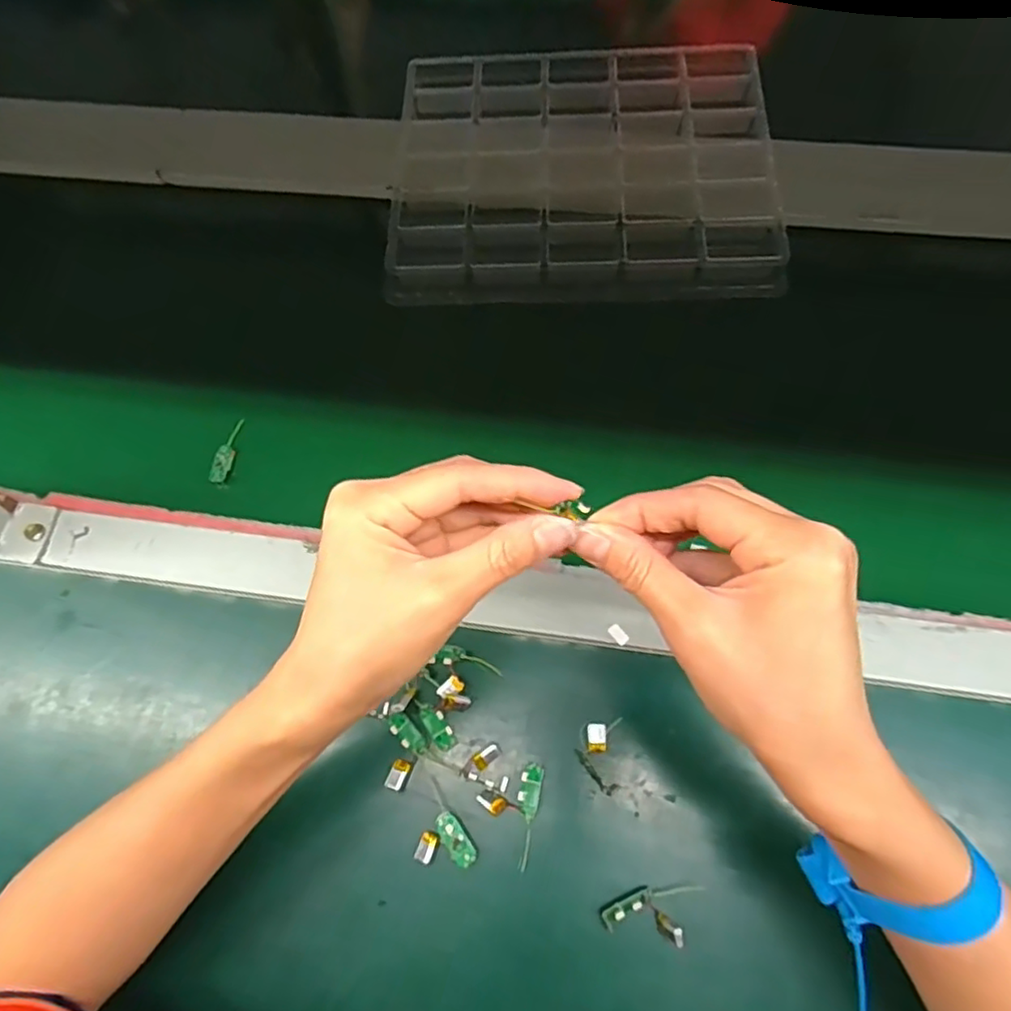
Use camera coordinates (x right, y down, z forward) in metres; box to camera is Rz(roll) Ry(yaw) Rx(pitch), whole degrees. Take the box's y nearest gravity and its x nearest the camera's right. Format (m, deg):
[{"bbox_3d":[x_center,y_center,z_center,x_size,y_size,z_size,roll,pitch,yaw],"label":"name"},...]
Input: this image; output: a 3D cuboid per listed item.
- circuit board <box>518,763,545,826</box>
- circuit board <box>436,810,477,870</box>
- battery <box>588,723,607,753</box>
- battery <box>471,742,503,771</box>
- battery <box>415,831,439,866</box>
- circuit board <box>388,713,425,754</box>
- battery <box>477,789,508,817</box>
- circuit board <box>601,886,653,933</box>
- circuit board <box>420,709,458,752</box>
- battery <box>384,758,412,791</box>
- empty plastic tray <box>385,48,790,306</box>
[{"bbox_3d":[0.013,0.157,0.353,0.012,0.004,0.029,12,70,7],"label":"circuit board"},{"bbox_3d":[-0.026,0.178,0.341,0.012,0.007,0.030,-34,82,-12],"label":"circuit board"},{"bbox_3d":[0.052,0.130,0.360,0.010,0.004,0.016,1,66,4],"label":"battery"},{"bbox_3d":[-0.010,0.140,0.360,0.017,0.004,0.009,-39,70,-13],"label":"battery"},{"bbox_3d":[-0.042,0.183,0.345,0.010,0.004,0.016,20,69,11],"label":"battery"},{"bbox_3d":[-0.056,0.130,0.366,0.026,0.004,0.011,42,76,16],"label":"circuit board"},{"bbox_3d":[-0.007,0.162,0.351,0.016,0.004,0.010,38,73,17],"label":"battery"},{"bbox_3d":[0.062,0.206,0.330,0.029,0.004,0.010,-27,70,-7],"label":"circuit board"},{"bbox_3d":[-0.038,0.127,0.368,0.012,0.004,0.026,-36,72,-11],"label":"circuit board"},{"bbox_3d":[-0.060,0.149,0.358,0.010,0.004,0.016,21,69,12],"label":"battery"},{"bbox_3d":[0.061,-0.271,0.522,0.297,0.044,0.238,2,69,3],"label":"empty plastic tray"}]

